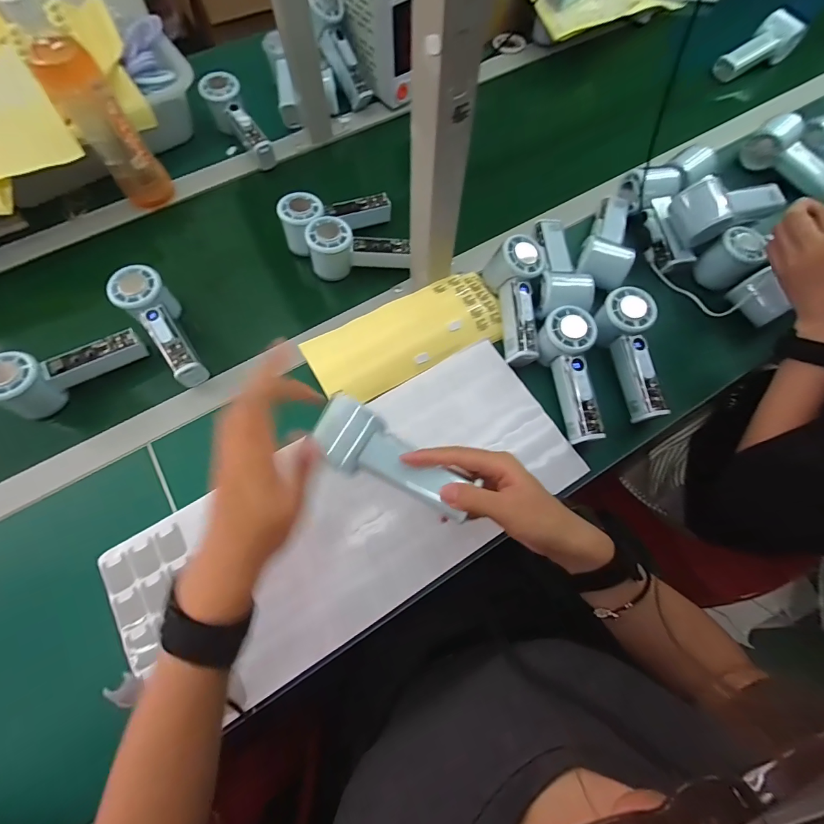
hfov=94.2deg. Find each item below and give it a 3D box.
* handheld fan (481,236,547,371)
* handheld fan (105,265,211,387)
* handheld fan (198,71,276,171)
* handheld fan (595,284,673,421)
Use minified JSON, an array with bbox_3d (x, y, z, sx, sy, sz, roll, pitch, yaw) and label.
[{"bbox_3d":[0.130,-0.133,0.467,0.067,0.053,0.159,-2,83,-1],"label":"handheld fan"},{"bbox_3d":[-0.299,-0.100,0.465,0.056,0.054,0.161,-32,86,-11],"label":"handheld fan"},{"bbox_3d":[-0.259,-0.438,0.588,0.054,0.059,0.155,-36,88,-13],"label":"handheld fan"},{"bbox_3d":[0.256,-0.067,0.446,0.055,0.040,0.151,-10,86,-4],"label":"handheld fan"}]

